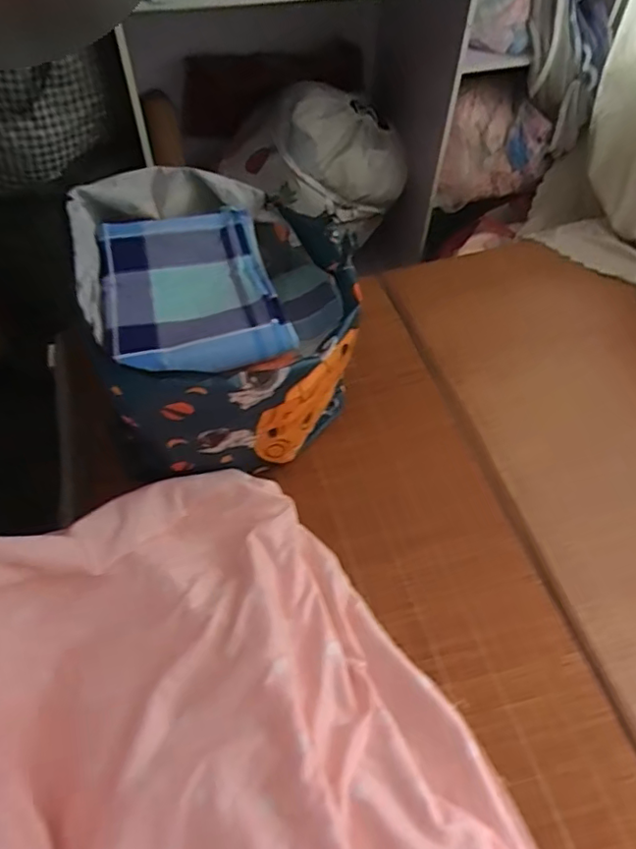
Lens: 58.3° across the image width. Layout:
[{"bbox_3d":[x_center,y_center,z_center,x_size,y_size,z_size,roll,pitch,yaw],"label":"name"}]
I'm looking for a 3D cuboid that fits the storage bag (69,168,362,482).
[{"bbox_3d":[-0.159,-0.185,0.987,0.409,0.301,0.479,-11,56,-9],"label":"storage bag"}]

